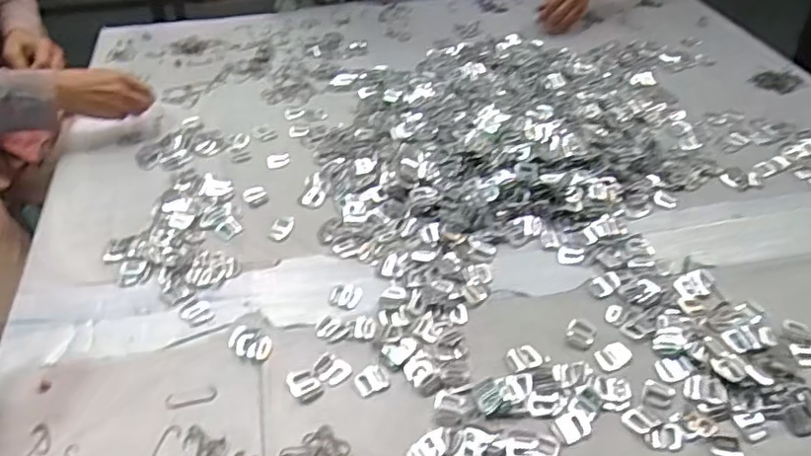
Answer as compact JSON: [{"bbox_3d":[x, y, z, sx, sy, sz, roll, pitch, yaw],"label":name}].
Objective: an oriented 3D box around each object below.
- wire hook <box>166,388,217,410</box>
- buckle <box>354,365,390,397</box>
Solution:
[{"bbox_3d":[-0.203,0.161,0.581,0.047,0.004,0.017,-6,41,-7],"label":"wire hook"},{"bbox_3d":[-0.033,0.146,0.592,0.030,0.004,0.029,-20,45,-21],"label":"buckle"}]

